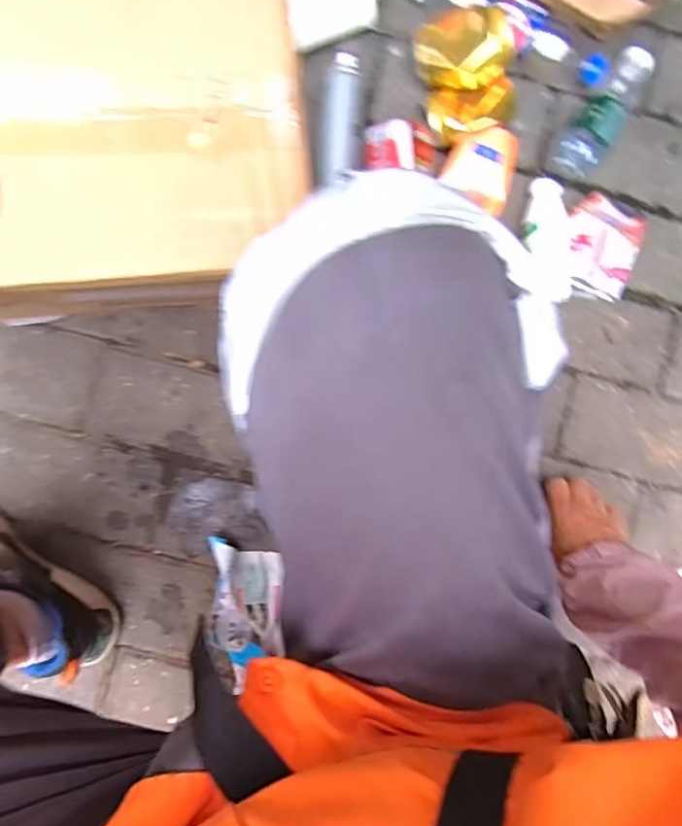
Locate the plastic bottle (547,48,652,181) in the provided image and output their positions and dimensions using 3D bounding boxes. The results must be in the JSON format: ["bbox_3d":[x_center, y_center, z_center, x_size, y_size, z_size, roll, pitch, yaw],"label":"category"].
[{"bbox_3d":[0.327,-0.373,0.717,0.050,0.058,0.186,34,86,-2],"label":"plastic bottle"}]

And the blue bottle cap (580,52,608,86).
[{"bbox_3d":[0.313,-0.425,0.720,0.029,0.025,0.030,0,91,-5],"label":"blue bottle cap"}]

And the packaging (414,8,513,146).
[{"bbox_3d":[0.146,-0.402,0.691,0.112,0.077,0.149,-15,90,-5],"label":"packaging"}]

